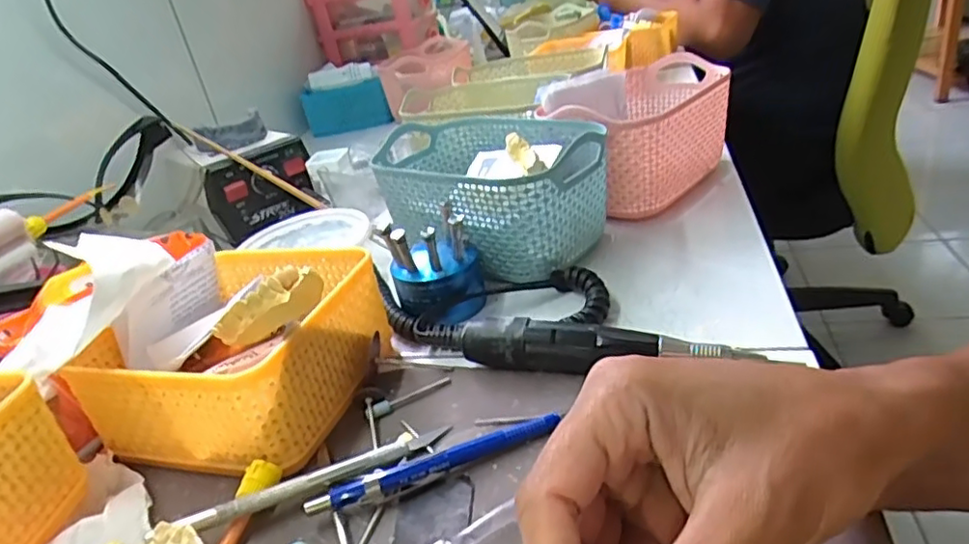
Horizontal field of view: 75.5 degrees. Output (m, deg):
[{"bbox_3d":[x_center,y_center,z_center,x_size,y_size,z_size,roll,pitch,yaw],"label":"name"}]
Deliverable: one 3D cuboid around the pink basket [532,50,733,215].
[{"bbox_3d":[0.136,-0.119,0.545,0.114,0.093,0.182,16,38,42],"label":"pink basket"}]

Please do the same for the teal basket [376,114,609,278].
[{"bbox_3d":[0.004,-0.065,0.482,0.178,0.079,0.123,13,37,39],"label":"teal basket"}]

